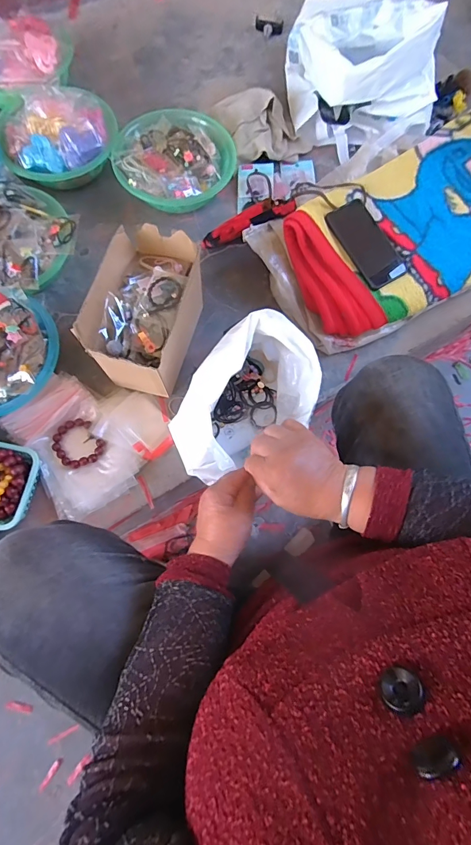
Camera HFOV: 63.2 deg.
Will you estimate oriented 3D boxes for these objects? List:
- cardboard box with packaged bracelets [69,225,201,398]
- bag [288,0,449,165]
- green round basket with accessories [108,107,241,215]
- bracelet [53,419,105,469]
[{"bbox_3d":[-0.140,-0.171,0.625,0.124,0.164,0.212,17,74,4],"label":"cardboard box with packaged bracelets"},{"bbox_3d":[0.274,-0.772,0.831,0.288,0.163,0.368,-2,74,-2],"label":"bag"},{"bbox_3d":[-0.133,-0.529,0.788,0.214,0.081,0.230,0,74,-1],"label":"green round basket with accessories"},{"bbox_3d":[-0.267,0.036,0.648,0.073,0.014,0.079,0,74,-1],"label":"bracelet"}]

